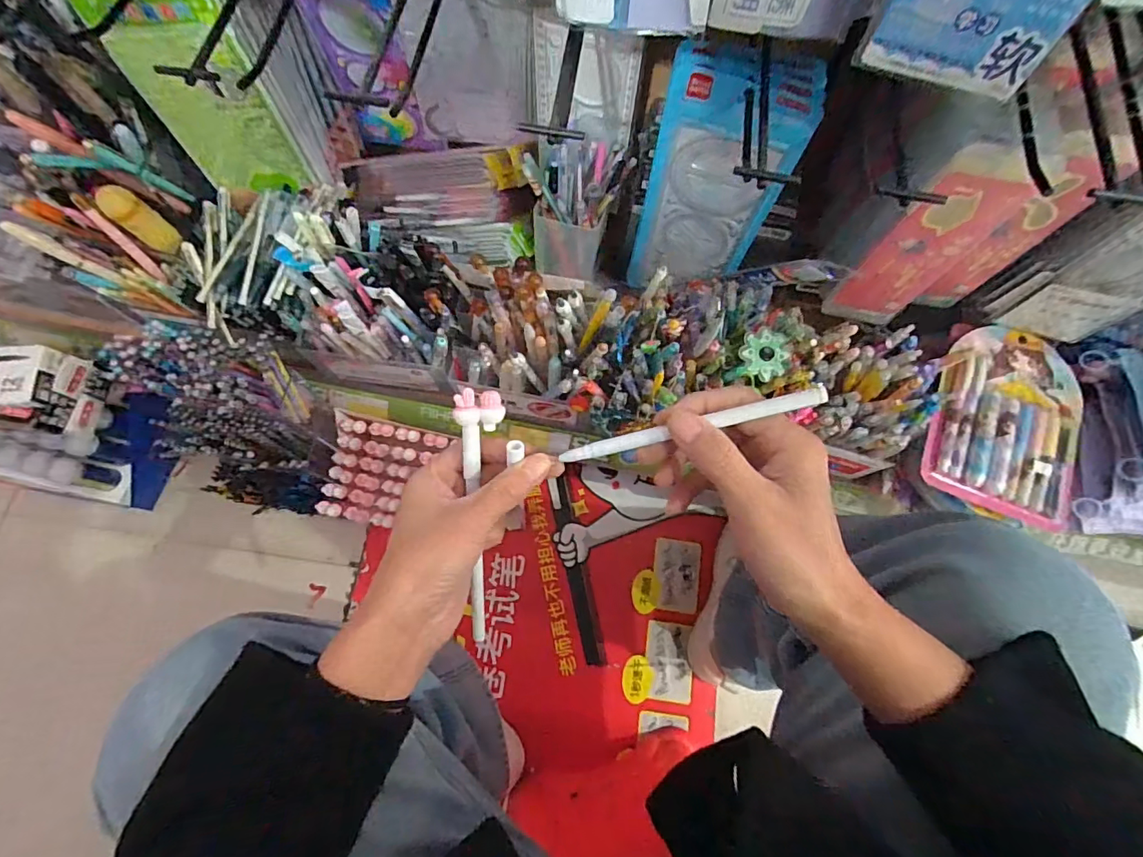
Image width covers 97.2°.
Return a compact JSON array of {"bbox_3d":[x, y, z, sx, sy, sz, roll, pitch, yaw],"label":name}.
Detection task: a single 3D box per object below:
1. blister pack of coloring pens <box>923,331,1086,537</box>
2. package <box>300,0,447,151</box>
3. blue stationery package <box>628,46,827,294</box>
[{"bbox_3d":[0.444,-0.010,0.512,0.148,0.026,0.194,19,74,4],"label":"blister pack of coloring pens"},{"bbox_3d":[-0.213,-0.384,0.543,0.087,0.198,0.025,5,73,0],"label":"package"},{"bbox_3d":[0.129,-0.223,0.482,0.120,0.257,0.038,16,73,3],"label":"blue stationery package"}]

